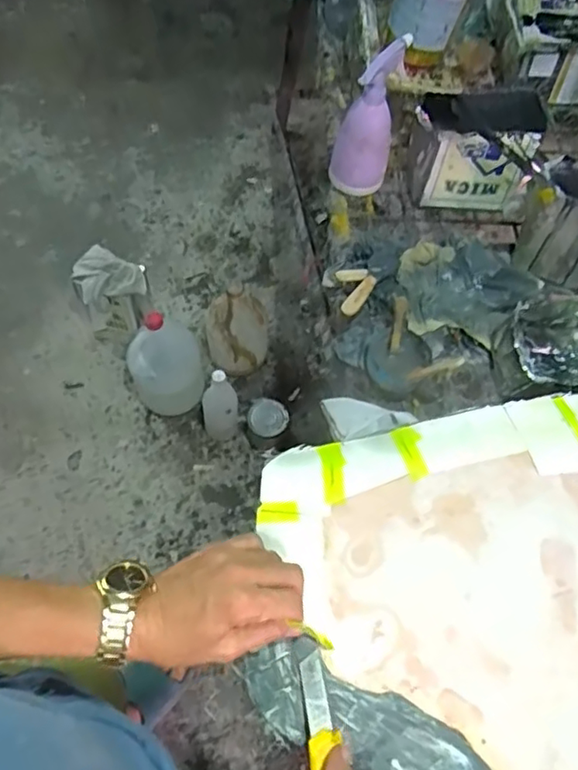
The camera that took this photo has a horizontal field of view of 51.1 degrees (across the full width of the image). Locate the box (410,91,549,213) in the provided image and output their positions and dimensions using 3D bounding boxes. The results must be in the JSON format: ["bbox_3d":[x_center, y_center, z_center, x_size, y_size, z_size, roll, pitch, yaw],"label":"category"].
[{"bbox_3d":[0.273,-0.350,0.905,0.170,0.133,0.134,7,61,2],"label":"box"}]

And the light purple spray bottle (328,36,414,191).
[{"bbox_3d":[0.111,-0.382,0.872,0.085,0.197,0.086,12,61,5],"label":"light purple spray bottle"}]

